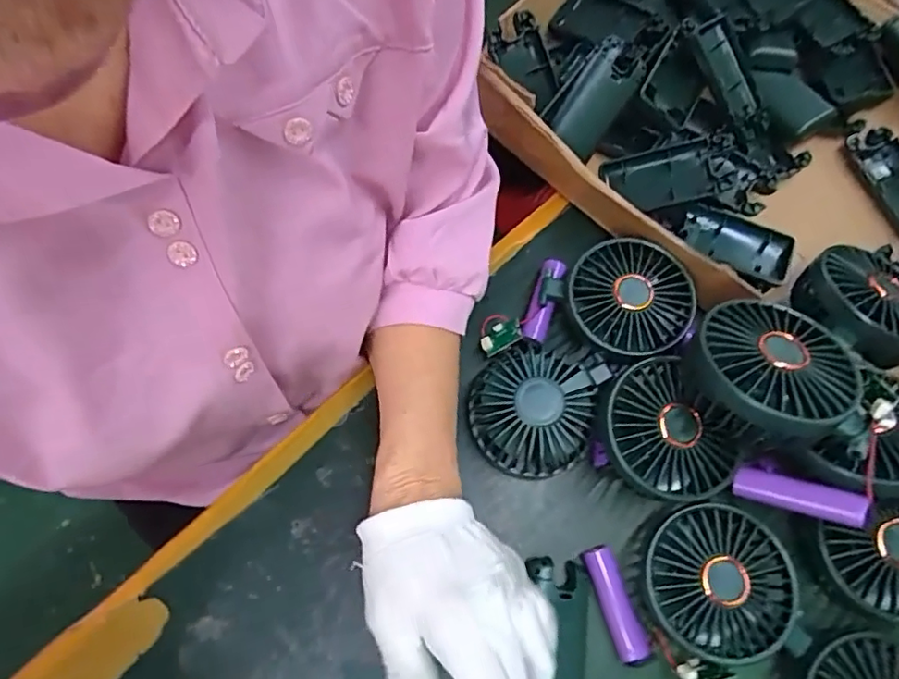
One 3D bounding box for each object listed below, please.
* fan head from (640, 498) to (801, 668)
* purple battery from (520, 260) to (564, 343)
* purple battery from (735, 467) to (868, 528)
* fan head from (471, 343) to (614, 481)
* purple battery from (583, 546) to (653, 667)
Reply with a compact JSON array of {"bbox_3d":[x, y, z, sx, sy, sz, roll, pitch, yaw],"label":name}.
[{"bbox_3d":[0.160,0.147,0.353,0.087,0.045,0.083,0,73,-1],"label":"fan head"},{"bbox_3d":[0.070,-0.032,0.423,0.019,0.020,0.064,17,73,4],"label":"purple battery"},{"bbox_3d":[0.202,0.090,0.331,0.065,0.015,0.018,9,70,38],"label":"purple battery"},{"bbox_3d":[0.062,0.047,0.386,0.086,0.043,0.089,6,73,1],"label":"fan head"},{"bbox_3d":[0.106,0.169,0.364,0.017,0.015,0.069,-16,74,-6],"label":"purple battery"}]

